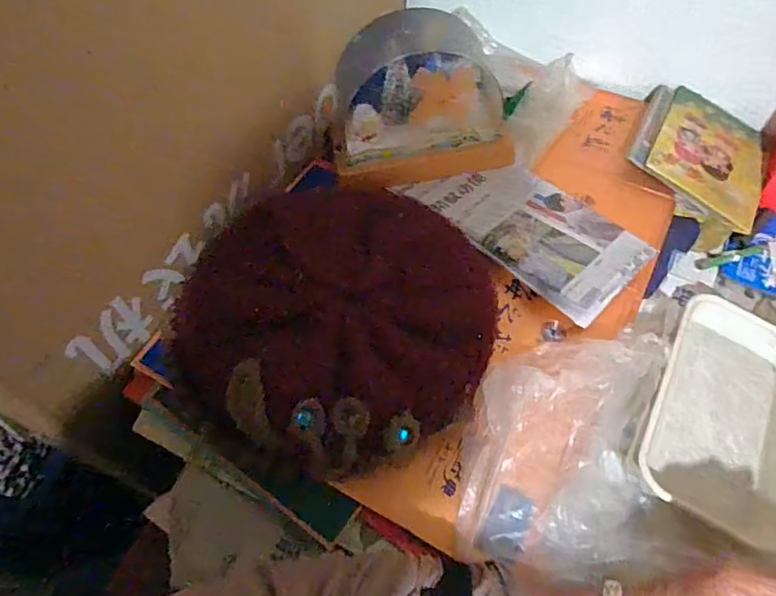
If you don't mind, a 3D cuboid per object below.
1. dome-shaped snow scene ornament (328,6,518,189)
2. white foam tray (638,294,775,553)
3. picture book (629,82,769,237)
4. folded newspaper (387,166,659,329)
[{"bbox_3d":[0.030,-0.172,0.477,0.154,0.104,0.076,-6,59,-5],"label":"dome-shaped snow scene ornament"},{"bbox_3d":[0.250,0.079,0.402,0.104,0.025,0.176,26,62,14],"label":"white foam tray"},{"bbox_3d":[0.306,-0.148,0.535,0.125,0.022,0.149,25,62,13],"label":"picture book"},{"bbox_3d":[0.114,-0.063,0.475,0.104,0.016,0.193,-36,57,-25],"label":"folded newspaper"}]

